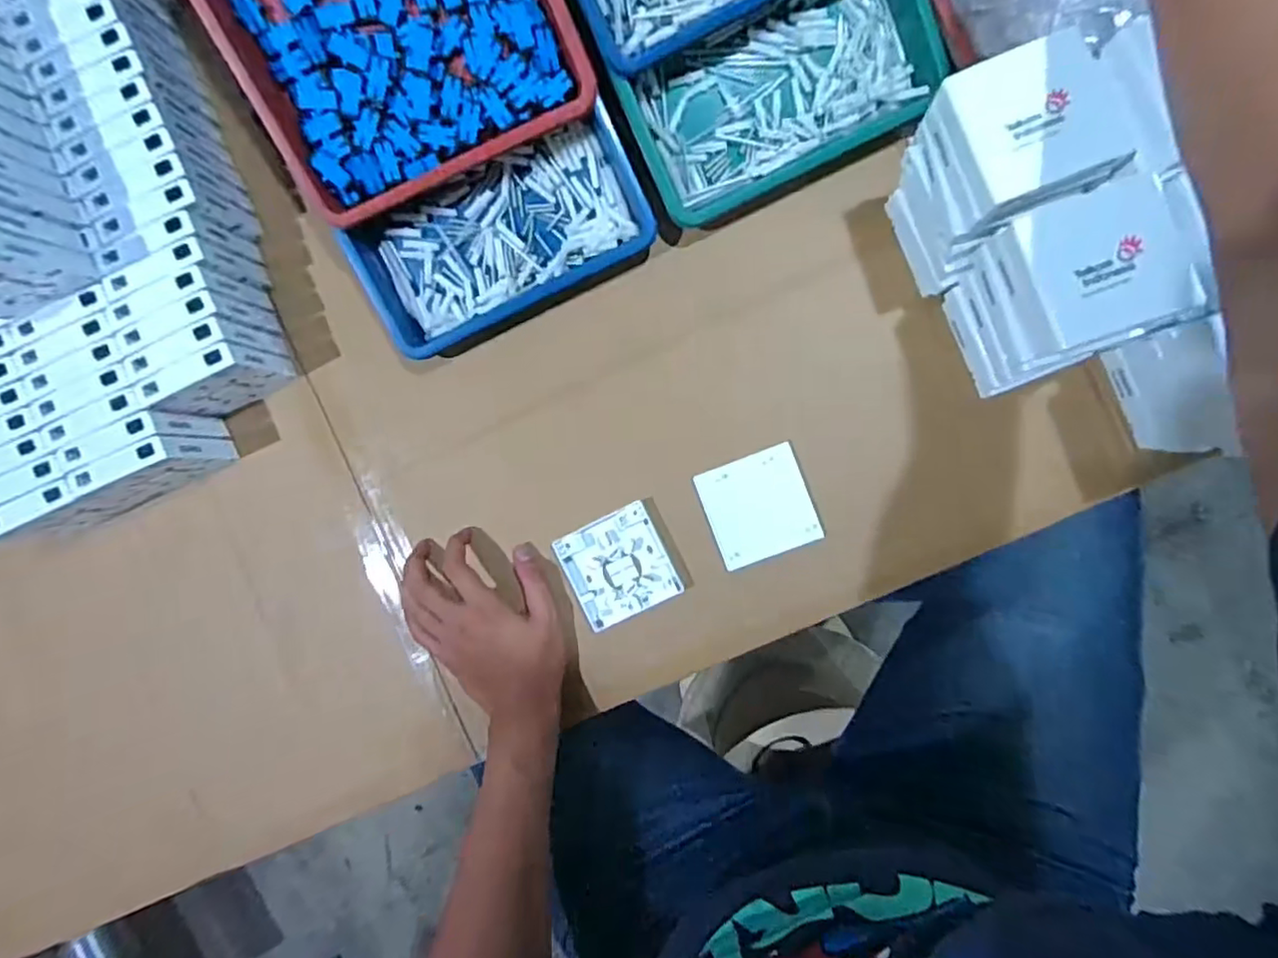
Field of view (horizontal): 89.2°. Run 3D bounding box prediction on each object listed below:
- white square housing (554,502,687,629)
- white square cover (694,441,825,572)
[{"bbox_3d":[-0.018,0.077,0.565,0.086,0.009,0.088,-26,90,5],"label":"white square housing"},{"bbox_3d":[0.102,0.024,0.549,0.087,0.005,0.087,-20,90,5],"label":"white square cover"}]

